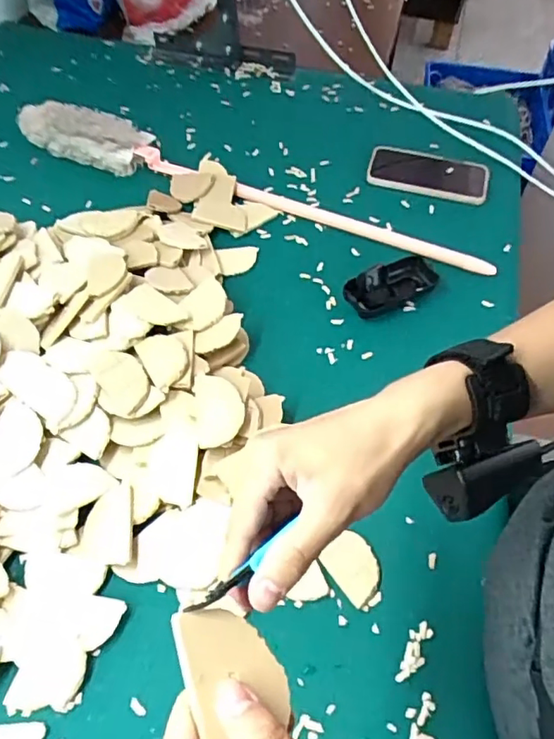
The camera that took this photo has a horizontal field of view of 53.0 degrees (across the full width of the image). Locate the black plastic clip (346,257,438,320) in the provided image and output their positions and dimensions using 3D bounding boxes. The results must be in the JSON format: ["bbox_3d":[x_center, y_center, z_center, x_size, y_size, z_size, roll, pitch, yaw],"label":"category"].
[{"bbox_3d":[0.135,-0.099,0.651,0.111,0.029,0.048,-23,59,-14],"label":"black plastic clip"}]

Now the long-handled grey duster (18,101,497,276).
[{"bbox_3d":[-0.053,-0.242,0.725,0.678,0.055,0.085,24,58,14],"label":"long-handled grey duster"}]

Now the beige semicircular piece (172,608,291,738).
[{"bbox_3d":[-0.016,0.133,0.232,0.043,0.006,0.067,2,52,-33],"label":"beige semicircular piece"}]

